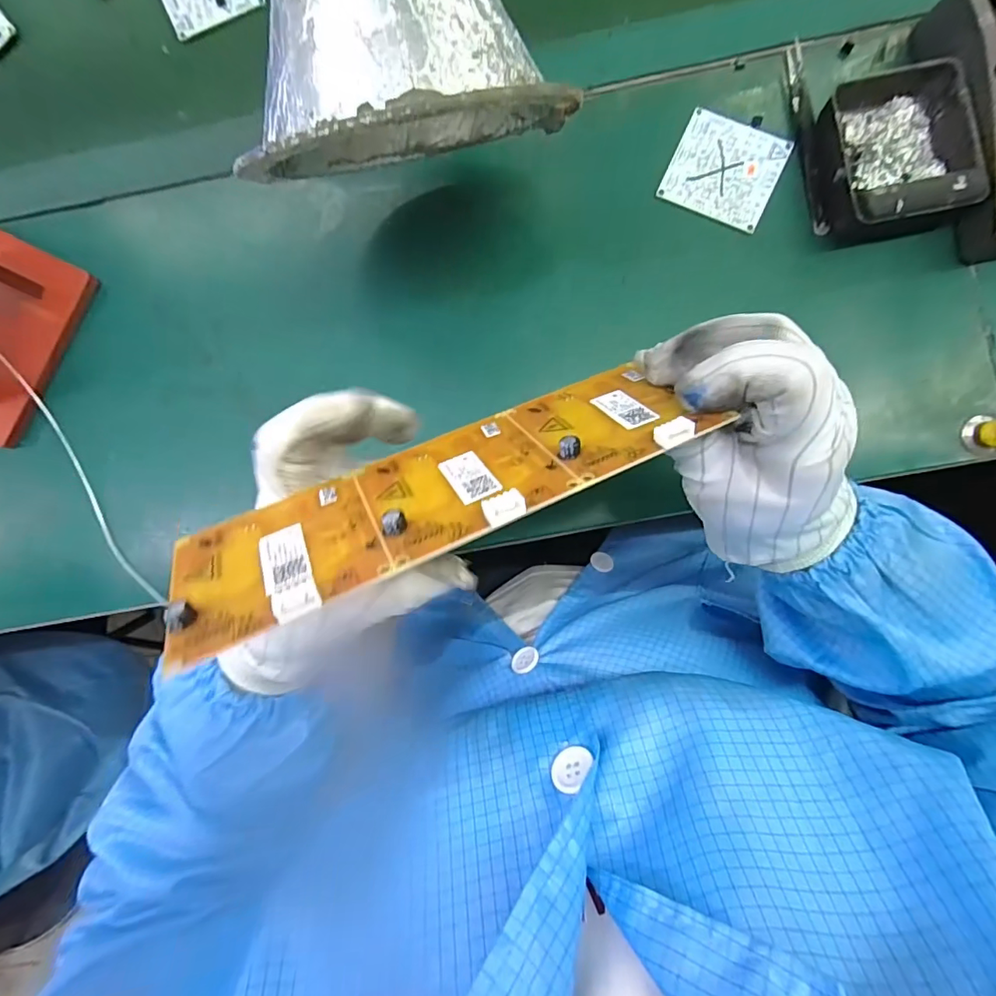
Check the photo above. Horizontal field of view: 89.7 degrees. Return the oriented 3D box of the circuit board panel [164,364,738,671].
[{"bbox_3d":[-0.018,-0.007,0.187,0.198,0.007,0.065,-24,40,-14],"label":"circuit board panel"}]

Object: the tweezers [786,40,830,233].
[{"bbox_3d":[0.208,-0.243,0.336,0.009,0.011,0.129,-8,85,2],"label":"tweezers"}]

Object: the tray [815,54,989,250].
[{"bbox_3d":[0.253,-0.217,0.319,0.085,0.035,0.101,-9,85,2],"label":"tray"}]

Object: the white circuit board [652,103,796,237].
[{"bbox_3d":[0.155,-0.225,0.341,0.070,0.004,0.069,25,88,5],"label":"white circuit board"}]

